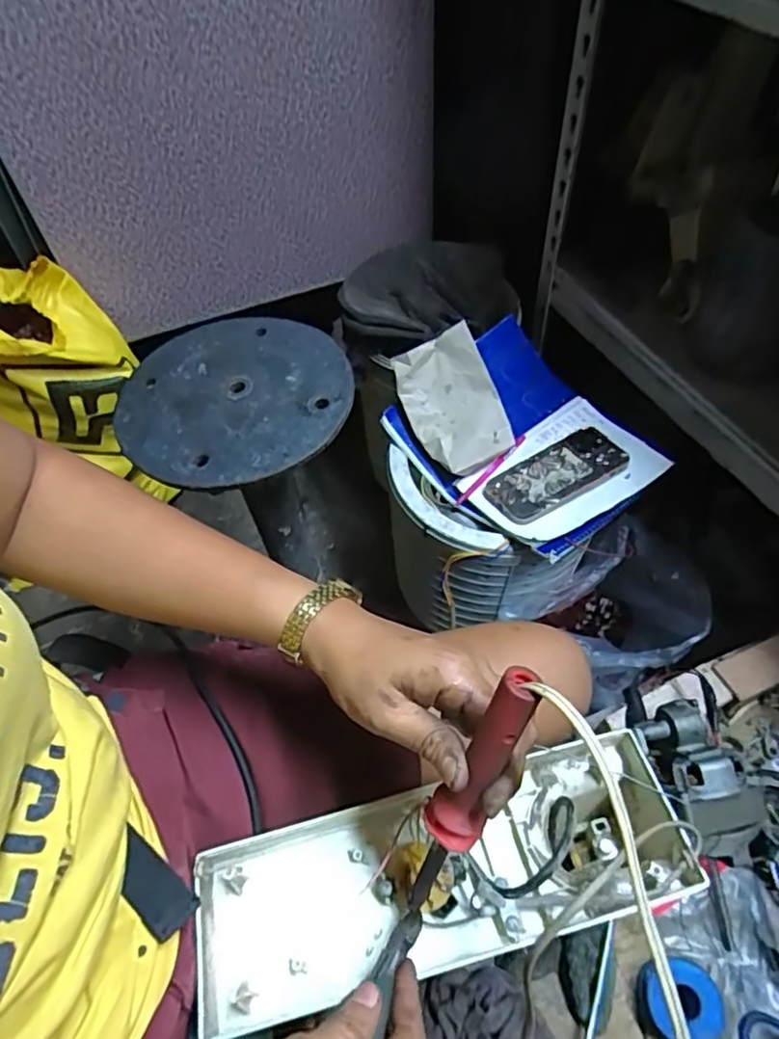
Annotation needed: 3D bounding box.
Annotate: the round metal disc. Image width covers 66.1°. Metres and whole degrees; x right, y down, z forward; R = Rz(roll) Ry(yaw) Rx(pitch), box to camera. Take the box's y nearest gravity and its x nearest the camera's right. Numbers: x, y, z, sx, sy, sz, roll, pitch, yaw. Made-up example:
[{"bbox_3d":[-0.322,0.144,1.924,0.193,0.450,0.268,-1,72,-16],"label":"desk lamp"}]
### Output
[{"bbox_3d":[-0.140,-0.114,0.546,0.209,0.012,0.198,-2,55,3],"label":"round metal disc"}]

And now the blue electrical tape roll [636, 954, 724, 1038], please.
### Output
[{"bbox_3d":[0.222,0.367,0.455,0.052,0.027,0.053,-2,55,3],"label":"blue electrical tape roll"}]

